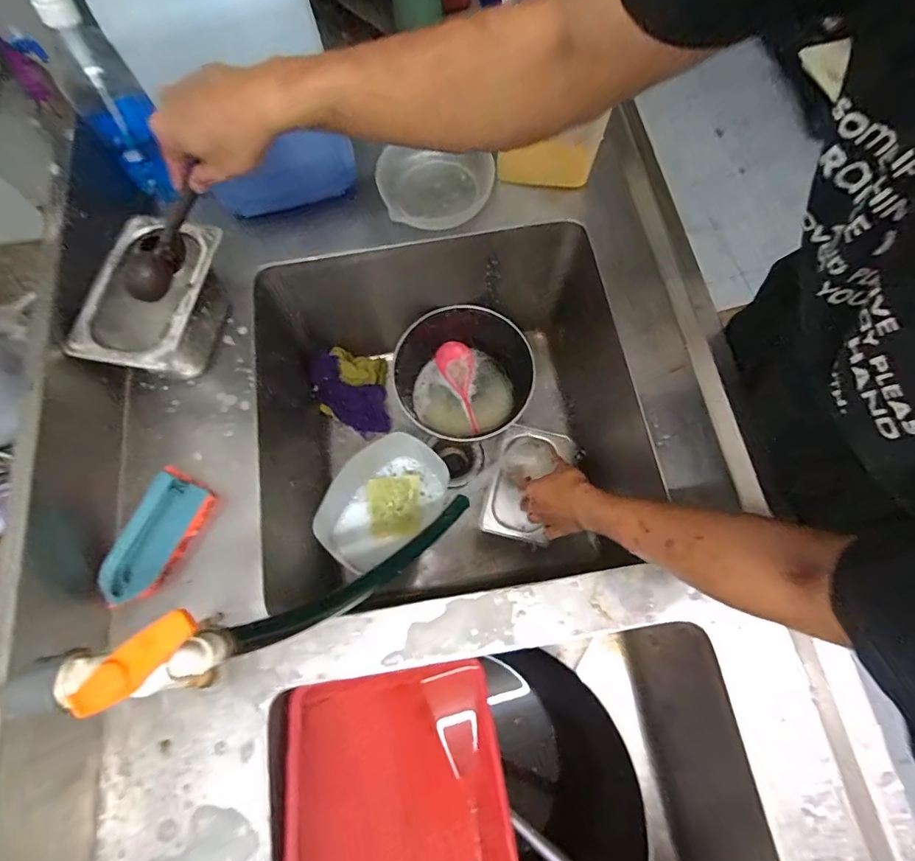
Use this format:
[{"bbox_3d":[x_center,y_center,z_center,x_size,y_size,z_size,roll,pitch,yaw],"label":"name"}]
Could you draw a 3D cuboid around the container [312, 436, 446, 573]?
[{"bbox_3d":[-0.114,0.102,0.688,0.212,0.108,0.133,-38,75,-10],"label":"container"}]

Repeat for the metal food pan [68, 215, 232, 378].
[{"bbox_3d":[-0.333,-0.135,0.535,0.114,0.118,0.171,11,73,5],"label":"metal food pan"}]

